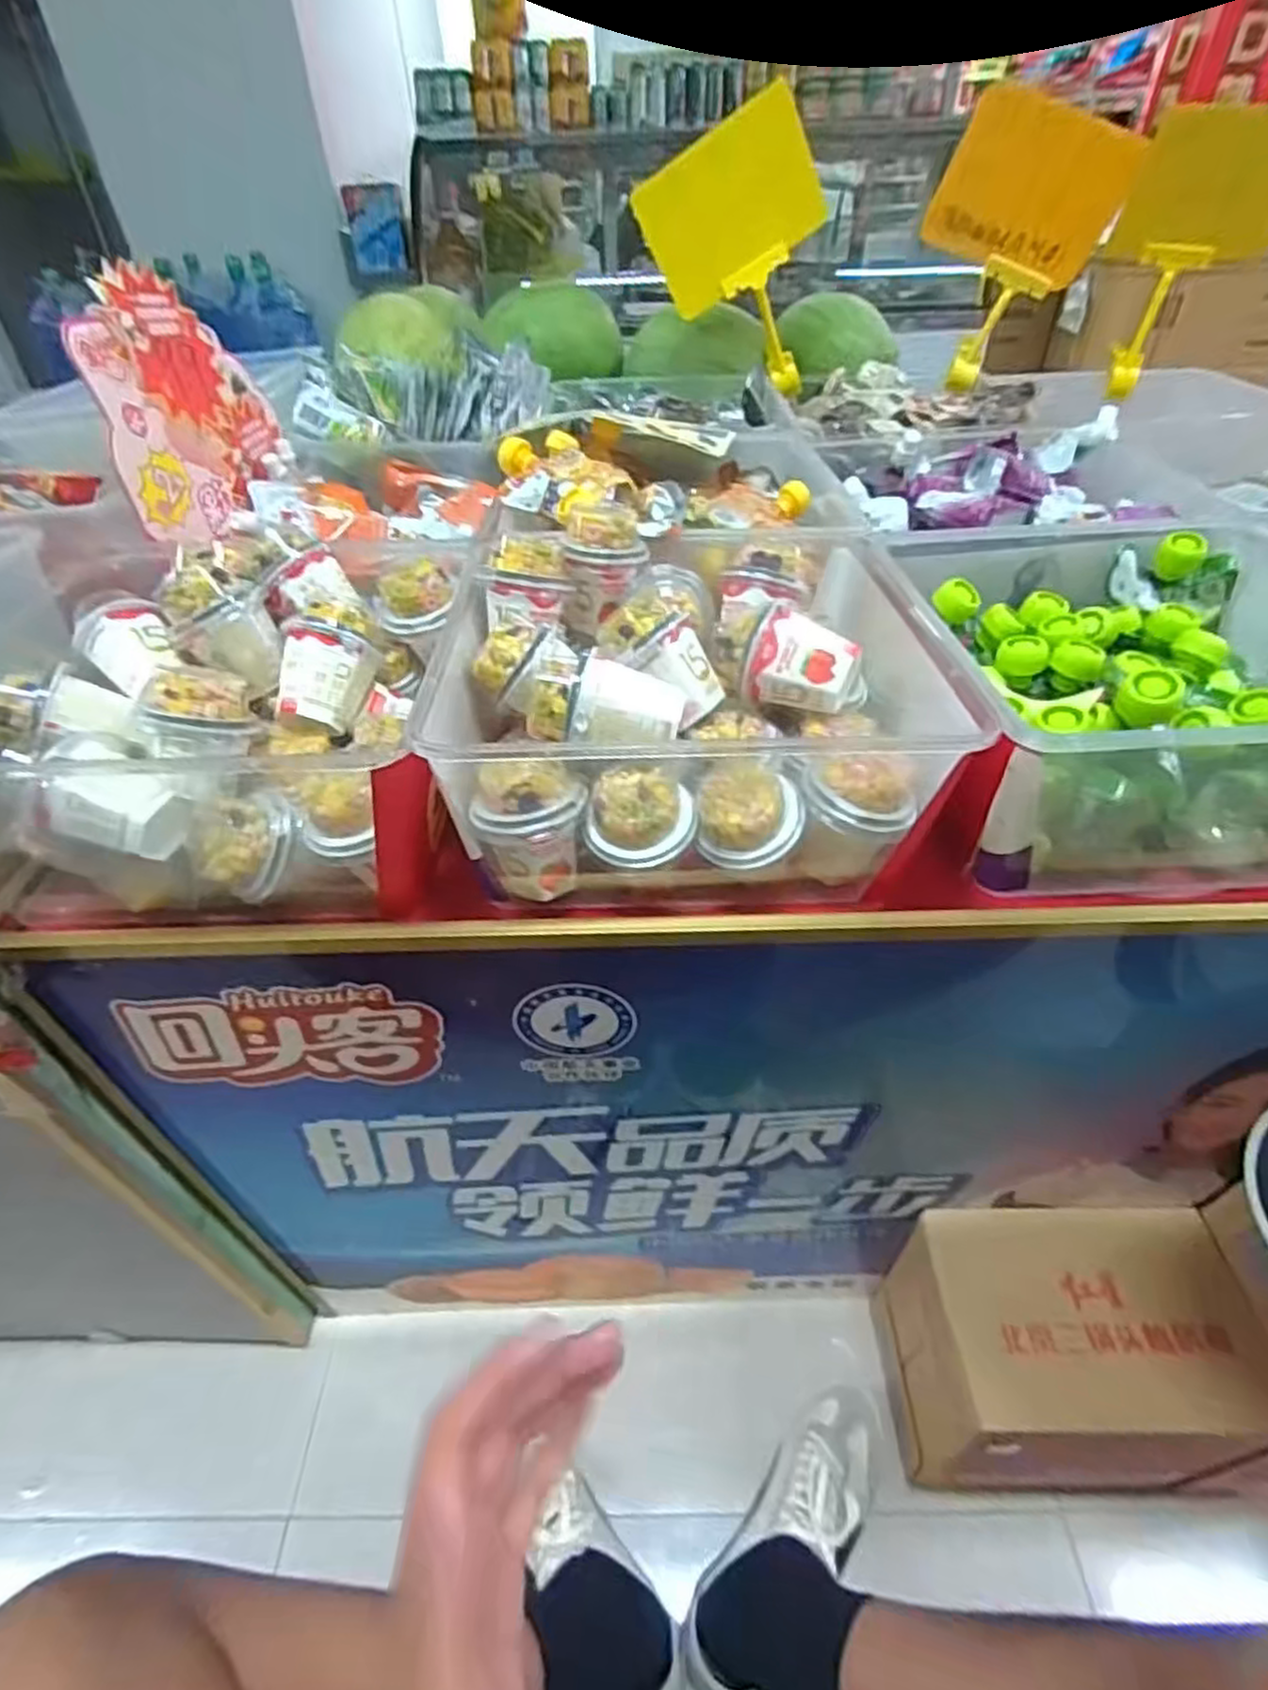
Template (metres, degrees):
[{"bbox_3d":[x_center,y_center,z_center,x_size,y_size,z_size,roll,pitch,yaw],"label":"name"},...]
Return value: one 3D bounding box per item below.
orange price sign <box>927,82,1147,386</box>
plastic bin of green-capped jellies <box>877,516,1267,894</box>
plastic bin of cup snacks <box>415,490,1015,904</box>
[{"bbox_3d":[0.489,-0.759,0.947,0.209,0.288,0.095,-11,42,-10],"label":"orange price sign"},{"bbox_3d":[0.347,-0.113,0.517,0.301,0.131,0.337,0,42,2],"label":"plastic bin of green-capped jellies"},{"bbox_3d":[0.034,-0.118,0.521,0.288,0.158,0.314,-2,42,0],"label":"plastic bin of cup snacks"}]

